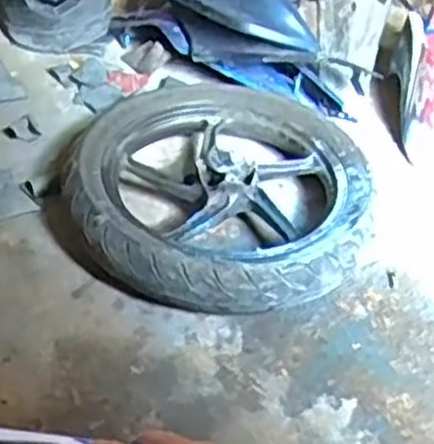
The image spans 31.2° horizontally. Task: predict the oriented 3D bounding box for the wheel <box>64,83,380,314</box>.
[{"bbox_3d":[0.005,-0.042,1.191,0.456,0.086,0.433,4,40,-3],"label":"wheel"}]

